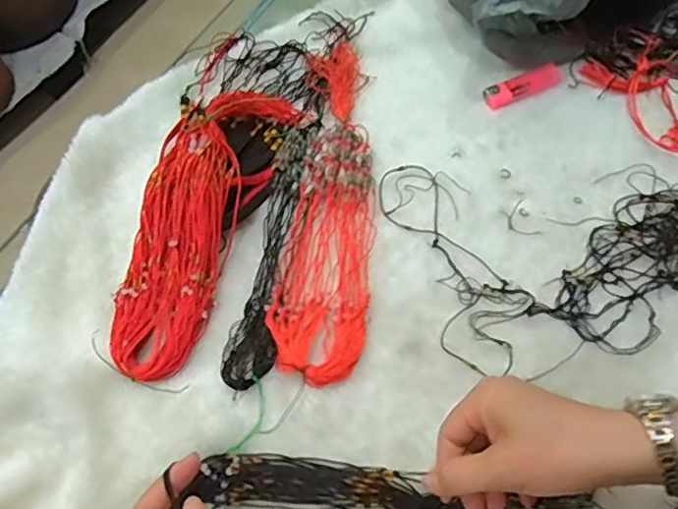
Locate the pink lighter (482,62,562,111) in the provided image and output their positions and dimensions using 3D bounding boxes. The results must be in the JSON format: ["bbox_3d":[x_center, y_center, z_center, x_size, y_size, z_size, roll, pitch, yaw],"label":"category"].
[{"bbox_3d":[0.182,-0.166,0.565,0.084,0.010,0.026,-23,68,-9],"label":"pink lighter"}]

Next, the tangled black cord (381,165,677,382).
[{"bbox_3d":[0.206,0.012,0.479,0.315,0.012,0.171,4,67,3],"label":"tangled black cord"}]

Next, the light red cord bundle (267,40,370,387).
[{"bbox_3d":[-0.005,-0.052,0.504,0.075,0.023,0.322,5,67,3],"label":"light red cord bundle"}]

